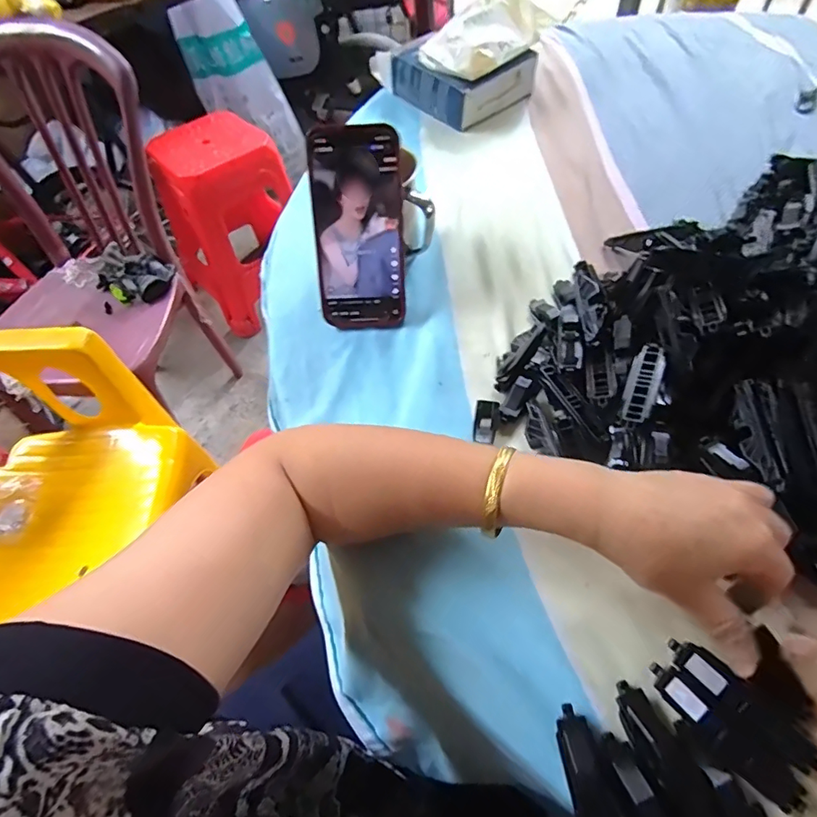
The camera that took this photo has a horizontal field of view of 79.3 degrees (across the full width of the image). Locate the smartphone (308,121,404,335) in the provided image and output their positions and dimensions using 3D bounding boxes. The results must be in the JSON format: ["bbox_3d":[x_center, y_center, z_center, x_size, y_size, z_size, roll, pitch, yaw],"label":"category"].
[{"bbox_3d":[-0.043,-0.149,0.419,0.073,0.160,0.009,0,23,5],"label":"smartphone"}]

